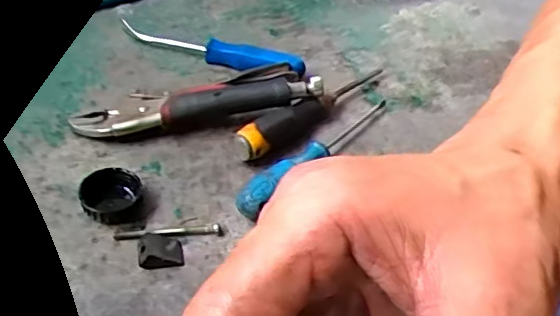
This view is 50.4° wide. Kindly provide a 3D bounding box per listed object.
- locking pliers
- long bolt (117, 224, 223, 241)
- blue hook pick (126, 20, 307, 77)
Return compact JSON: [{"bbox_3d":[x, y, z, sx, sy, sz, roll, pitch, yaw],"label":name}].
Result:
[{"bbox_3d":[-0.074,-0.055,0.532,0.214,0.038,0.063,-7,44,-16],"label":"locking pliers"},{"bbox_3d":[-0.081,0.054,0.437,0.078,0.007,0.011,-1,43,-9],"label":"long bolt"},{"bbox_3d":[-0.070,-0.111,0.603,0.195,0.027,0.033,18,43,12],"label":"blue hook pick"}]

